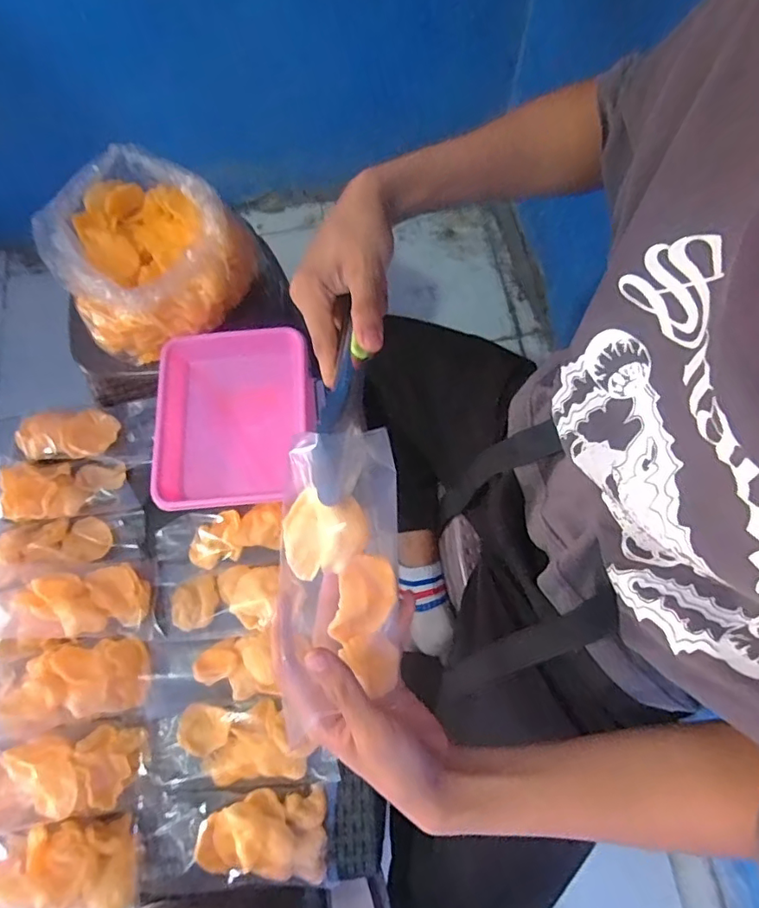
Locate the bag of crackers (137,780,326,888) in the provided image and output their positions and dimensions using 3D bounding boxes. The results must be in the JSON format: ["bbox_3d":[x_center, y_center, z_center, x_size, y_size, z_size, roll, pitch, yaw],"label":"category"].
[{"bbox_3d":[-0.146,0.382,0.538,0.182,0.032,0.083,-4,70,0],"label":"bag of crackers"}]

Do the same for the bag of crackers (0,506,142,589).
[{"bbox_3d":[-0.378,0.110,0.645,0.182,0.039,0.079,-8,70,-1],"label":"bag of crackers"}]

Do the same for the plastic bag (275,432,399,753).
[{"bbox_3d":[-0.025,0.080,0.362,0.075,0.053,0.184,4,92,4],"label":"plastic bag"}]

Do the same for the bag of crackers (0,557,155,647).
[{"bbox_3d":[-0.361,0.171,0.602,0.201,0.063,0.089,-10,71,-2],"label":"bag of crackers"}]

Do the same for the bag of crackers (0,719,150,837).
[{"bbox_3d":[-0.339,0.331,0.555,0.192,0.050,0.087,-9,71,-2],"label":"bag of crackers"}]

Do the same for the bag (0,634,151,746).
[{"bbox_3d":[-0.348,0.249,0.578,0.197,0.036,0.088,-14,71,-3],"label":"bag"}]

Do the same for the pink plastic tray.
[{"bbox_3d":[-0.177,-0.040,0.667,0.182,0.064,0.221,-4,70,0],"label":"pink plastic tray"}]

